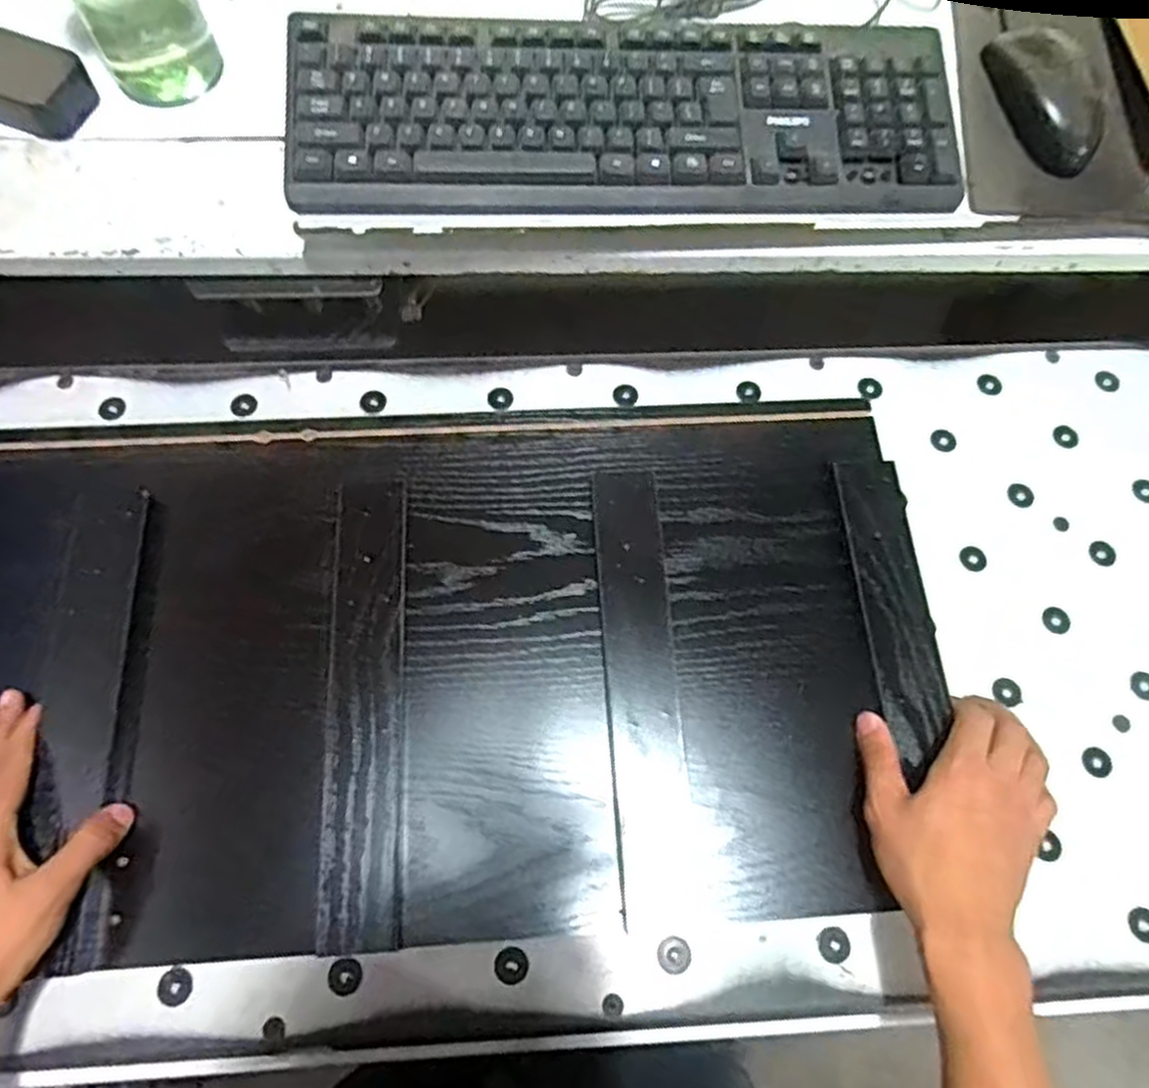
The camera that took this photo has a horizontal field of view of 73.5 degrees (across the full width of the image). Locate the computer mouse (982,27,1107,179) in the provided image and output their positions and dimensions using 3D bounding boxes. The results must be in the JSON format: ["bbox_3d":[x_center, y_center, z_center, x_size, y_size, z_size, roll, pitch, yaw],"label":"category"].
[{"bbox_3d":[0.324,-0.309,0.527,0.057,0.033,0.108,-21,71,-10],"label":"computer mouse"}]

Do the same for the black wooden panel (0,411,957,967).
[{"bbox_3d":[-0.152,0.071,0.513,0.804,0.033,0.355,-2,71,-5],"label":"black wooden panel"}]

